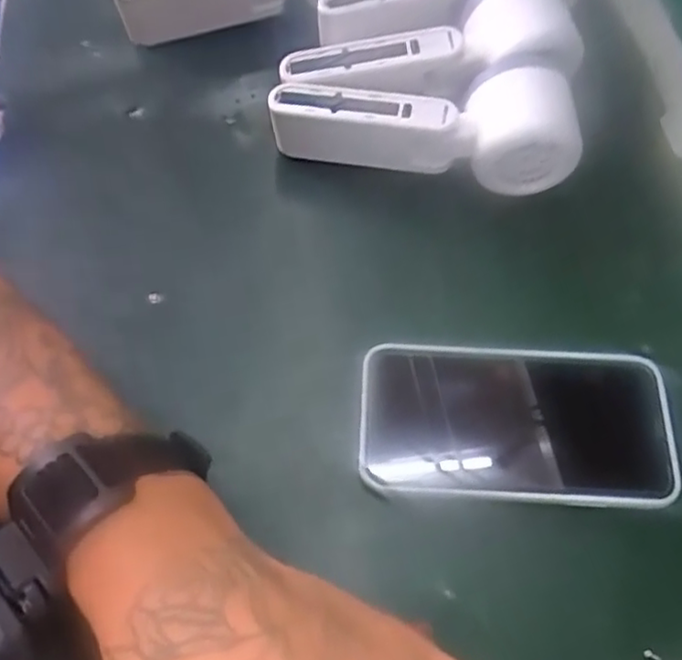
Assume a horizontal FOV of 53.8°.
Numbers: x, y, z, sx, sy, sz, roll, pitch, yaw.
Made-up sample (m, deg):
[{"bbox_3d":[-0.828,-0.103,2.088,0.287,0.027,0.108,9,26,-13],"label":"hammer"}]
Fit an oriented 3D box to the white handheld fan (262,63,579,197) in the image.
[{"bbox_3d":[0.044,-0.106,0.359,0.162,0.051,0.047,1,63,-1],"label":"white handheld fan"}]

